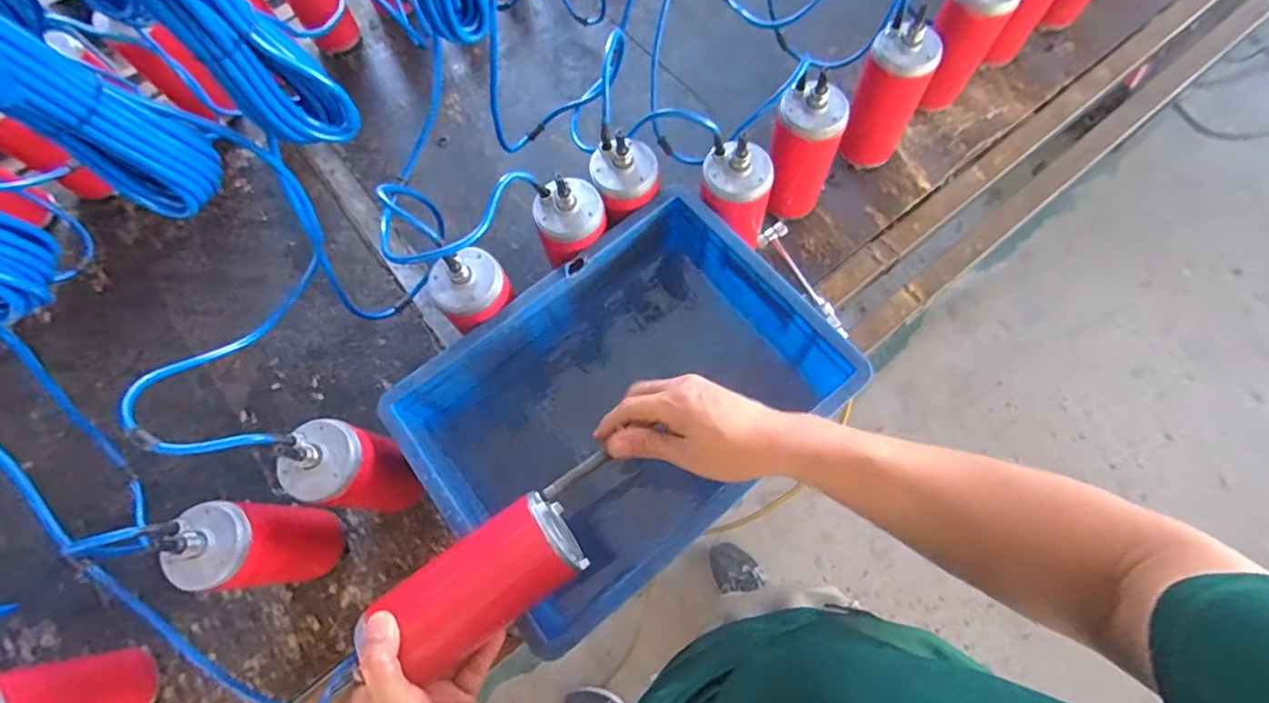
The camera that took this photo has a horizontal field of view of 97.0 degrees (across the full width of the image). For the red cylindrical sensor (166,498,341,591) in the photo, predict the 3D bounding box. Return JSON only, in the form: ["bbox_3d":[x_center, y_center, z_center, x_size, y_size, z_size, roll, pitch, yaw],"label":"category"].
[{"bbox_3d":[-0.364,0.192,0.563,0.062,0.183,0.073,-4,70,2],"label":"red cylindrical sensor"}]

